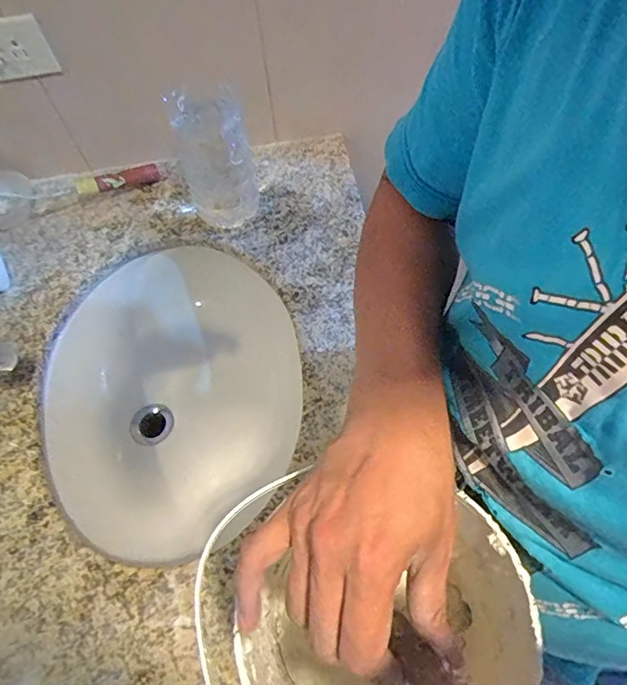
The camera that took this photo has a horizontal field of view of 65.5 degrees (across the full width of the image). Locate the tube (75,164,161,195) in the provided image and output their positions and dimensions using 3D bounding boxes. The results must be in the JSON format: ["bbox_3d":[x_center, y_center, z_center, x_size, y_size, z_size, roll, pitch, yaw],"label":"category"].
[{"bbox_3d":[-0.286,-0.243,0.722,0.020,0.032,0.132,40,46,21],"label":"tube"}]

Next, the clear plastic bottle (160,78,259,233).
[{"bbox_3d":[-0.130,-0.242,0.650,0.083,0.173,0.094,-19,62,-8],"label":"clear plastic bottle"}]

